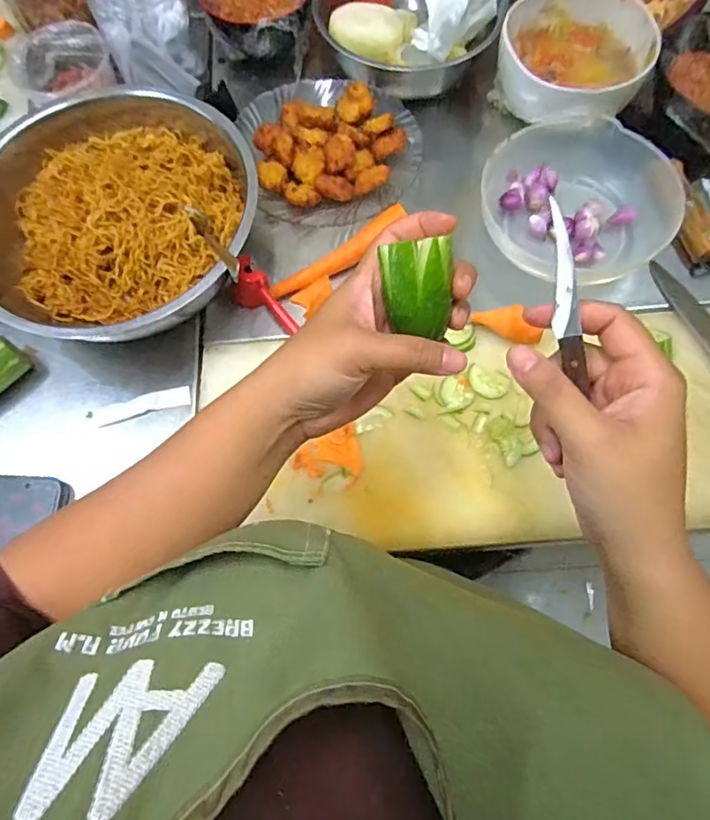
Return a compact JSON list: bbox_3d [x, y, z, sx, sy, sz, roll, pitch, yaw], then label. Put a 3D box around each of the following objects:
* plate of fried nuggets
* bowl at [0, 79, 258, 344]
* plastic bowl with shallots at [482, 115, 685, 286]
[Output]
[{"bbox_3d":[-0.022,-0.270,0.554,0.165,0.037,0.174,-1,69,2],"label":"plate of fried nuggets"},{"bbox_3d":[-0.215,-0.196,0.502,0.263,0.076,0.274,-1,69,2],"label":"bowl"},{"bbox_3d":[0.204,-0.203,0.528,0.163,0.068,0.183,-26,72,-7],"label":"plastic bowl with shallots"}]

